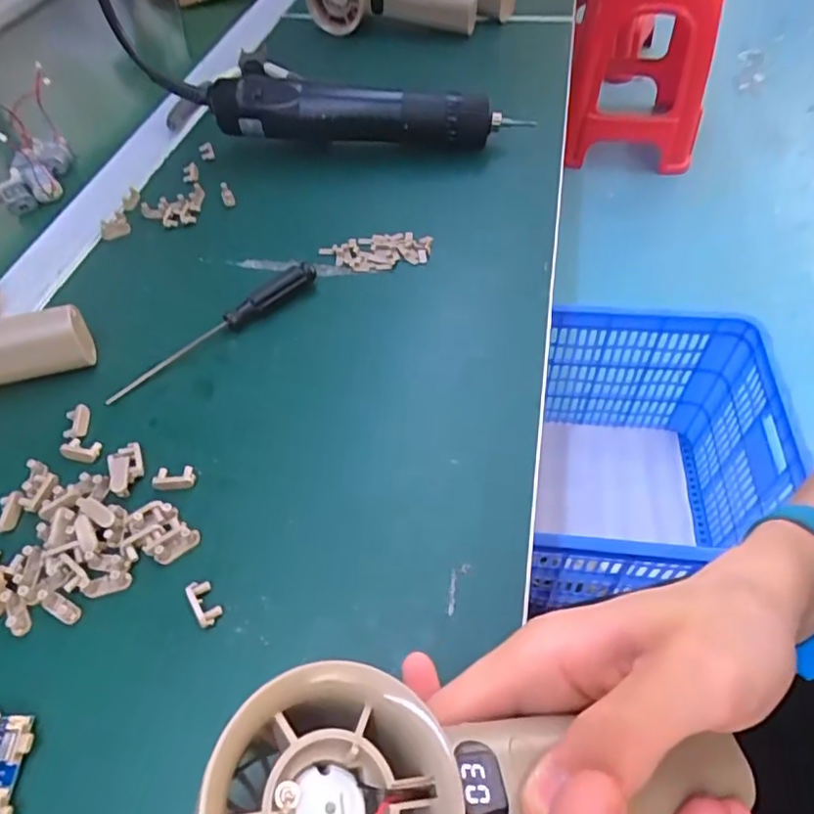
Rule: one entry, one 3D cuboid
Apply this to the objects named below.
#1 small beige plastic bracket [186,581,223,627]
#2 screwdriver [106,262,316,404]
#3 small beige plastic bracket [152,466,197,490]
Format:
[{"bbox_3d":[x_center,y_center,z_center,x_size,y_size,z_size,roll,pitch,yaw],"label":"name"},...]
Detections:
[{"bbox_3d":[-0.083,0.079,0.233,0.010,0.005,0.019,-28,56,-16],"label":"small beige plastic bracket"},{"bbox_3d":[-0.106,-0.044,0.317,0.130,0.016,0.011,-36,58,-21],"label":"screwdriver"},{"bbox_3d":[-0.109,0.033,0.266,0.019,0.005,0.011,-7,53,-1],"label":"small beige plastic bracket"}]

